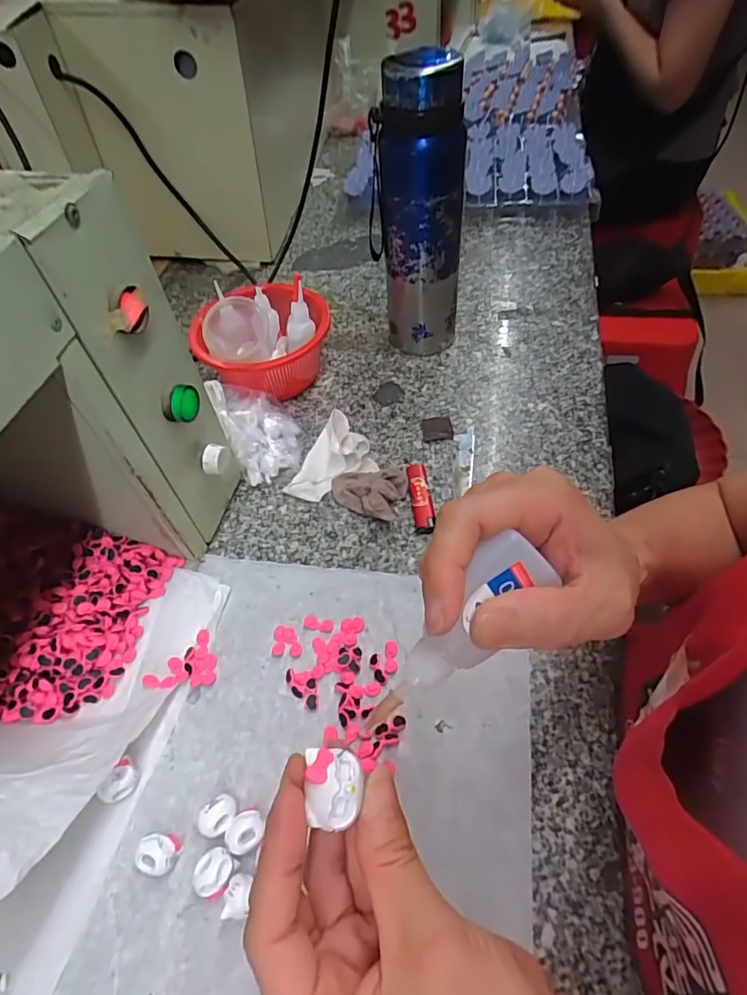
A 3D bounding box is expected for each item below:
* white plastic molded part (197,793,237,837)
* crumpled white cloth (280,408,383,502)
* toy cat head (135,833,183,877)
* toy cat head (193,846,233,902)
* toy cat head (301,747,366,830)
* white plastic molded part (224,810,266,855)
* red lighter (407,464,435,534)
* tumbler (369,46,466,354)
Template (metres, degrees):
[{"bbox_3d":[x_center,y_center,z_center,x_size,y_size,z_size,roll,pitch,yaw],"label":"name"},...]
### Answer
[{"bbox_3d":[-0.101,0.207,0.344,0.023,0.022,0.025,-6,52,0],"label":"white plastic molded part"},{"bbox_3d":[-0.053,-0.045,0.526,0.088,0.028,0.082,-22,54,-12],"label":"crumpled white cloth"},{"bbox_3d":[-0.137,0.227,0.333,0.024,0.018,0.022,-7,52,-1],"label":"toy cat head"},{"bbox_3d":[-0.098,0.232,0.325,0.022,0.019,0.024,-2,53,3],"label":"toy cat head"},{"bbox_3d":[-0.014,0.102,0.187,0.019,0.008,0.024,-4,53,2],"label":"toy cat head"},{"bbox_3d":[-0.082,0.216,0.338,0.021,0.021,0.024,18,56,18],"label":"white plastic molded part"},{"bbox_3d":[0.044,-0.002,0.494,0.018,0.013,0.079,-7,52,-1],"label":"red lighter"},{"bbox_3d":[0.044,-0.273,0.534,0.080,0.275,0.060,-15,53,-7],"label":"tumbler"}]

